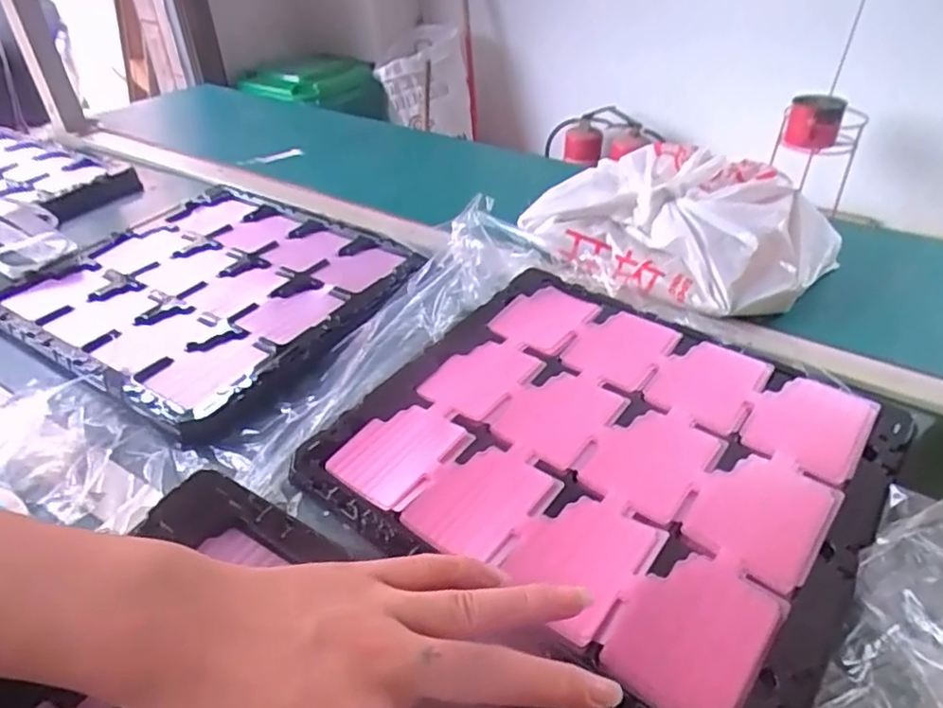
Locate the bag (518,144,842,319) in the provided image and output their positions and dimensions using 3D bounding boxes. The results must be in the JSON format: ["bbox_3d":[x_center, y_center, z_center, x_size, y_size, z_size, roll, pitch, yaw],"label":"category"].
[{"bbox_3d":[0.224,-0.154,0.698,0.311,0.073,0.228,24,47,30],"label":"bag"}]

